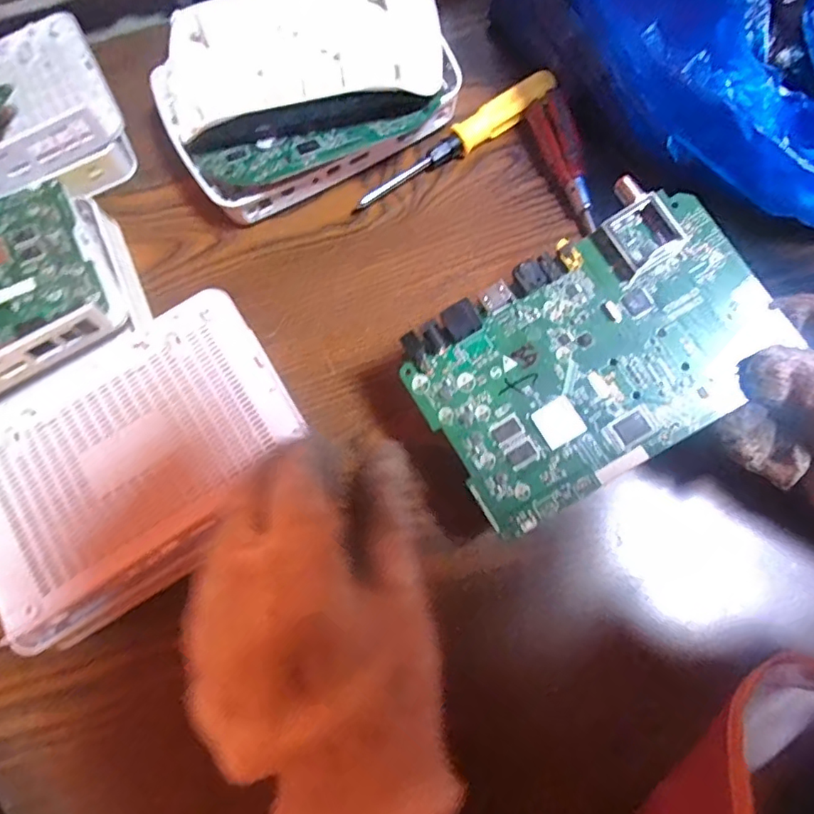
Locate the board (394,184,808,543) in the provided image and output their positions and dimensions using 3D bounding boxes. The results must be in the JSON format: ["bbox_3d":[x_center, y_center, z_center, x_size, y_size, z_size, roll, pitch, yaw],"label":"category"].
[{"bbox_3d":[0.087,-0.026,0.255,0.162,0.012,0.108,-35,81,4],"label":"board"}]

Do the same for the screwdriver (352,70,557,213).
[{"bbox_3d":[0.033,-0.178,0.364,0.157,0.026,0.019,-33,77,-9],"label":"screwdriver"}]

